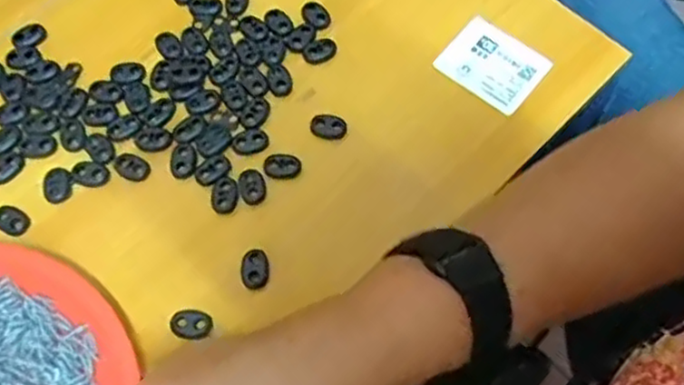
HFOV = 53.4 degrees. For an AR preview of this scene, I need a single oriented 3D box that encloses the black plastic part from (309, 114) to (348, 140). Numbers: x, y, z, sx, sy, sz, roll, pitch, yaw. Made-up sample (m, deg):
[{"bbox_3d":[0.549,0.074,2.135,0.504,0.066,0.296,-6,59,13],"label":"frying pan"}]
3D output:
[{"bbox_3d":[-0.008,-0.040,0.407,0.021,0.004,0.015,4,66,2],"label":"black plastic part"}]

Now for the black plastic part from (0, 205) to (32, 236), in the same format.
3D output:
[{"bbox_3d":[-0.188,0.015,0.386,0.023,0.004,0.015,34,70,14],"label":"black plastic part"}]

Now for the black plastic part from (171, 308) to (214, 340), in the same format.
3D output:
[{"bbox_3d":[-0.080,0.070,0.362,0.022,0.004,0.016,11,67,5],"label":"black plastic part"}]

